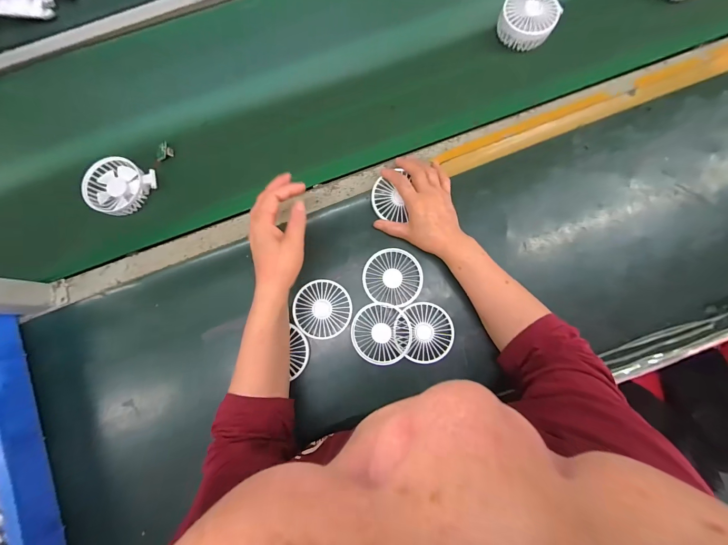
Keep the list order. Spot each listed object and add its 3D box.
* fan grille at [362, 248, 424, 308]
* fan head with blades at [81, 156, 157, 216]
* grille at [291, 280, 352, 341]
[{"bbox_3d":[0.044,0.006,0.474,0.086,0.011,0.083,12,82,2],"label":"fan grille"},{"bbox_3d":[-0.385,-0.139,0.501,0.098,0.036,0.085,-41,84,-5],"label":"fan head with blades"},{"bbox_3d":[-0.062,0.055,0.468,0.084,0.008,0.085,3,82,1],"label":"grille"}]

